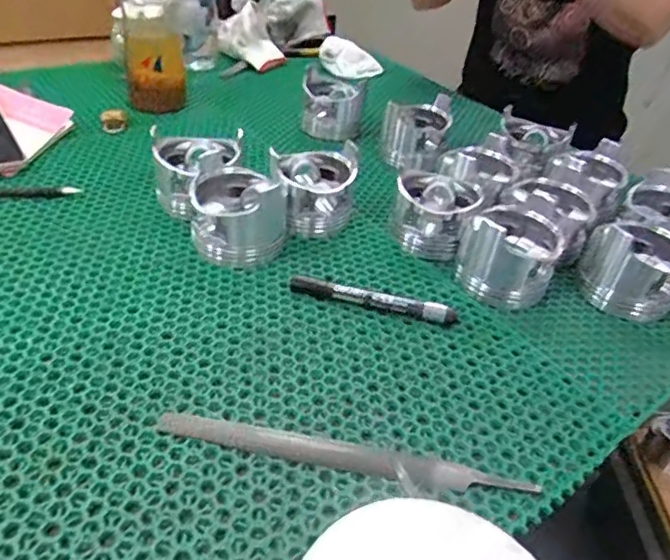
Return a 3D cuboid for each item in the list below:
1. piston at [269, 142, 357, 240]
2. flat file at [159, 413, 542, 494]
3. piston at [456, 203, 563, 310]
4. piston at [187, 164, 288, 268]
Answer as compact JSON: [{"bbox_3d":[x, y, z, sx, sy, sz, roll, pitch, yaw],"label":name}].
[{"bbox_3d":[-0.022,-0.092,0.577,0.082,0.063,0.082,3,38,-5],"label":"piston"},{"bbox_3d":[0.005,0.113,0.364,0.239,0.008,0.018,10,38,4],"label":"flat file"},{"bbox_3d":[0.161,-0.028,0.525,0.086,0.066,0.086,15,39,10],"label":"piston"},{"bbox_3d":[-0.089,-0.066,0.532,0.085,0.066,0.085,0,39,-8],"label":"piston"}]

